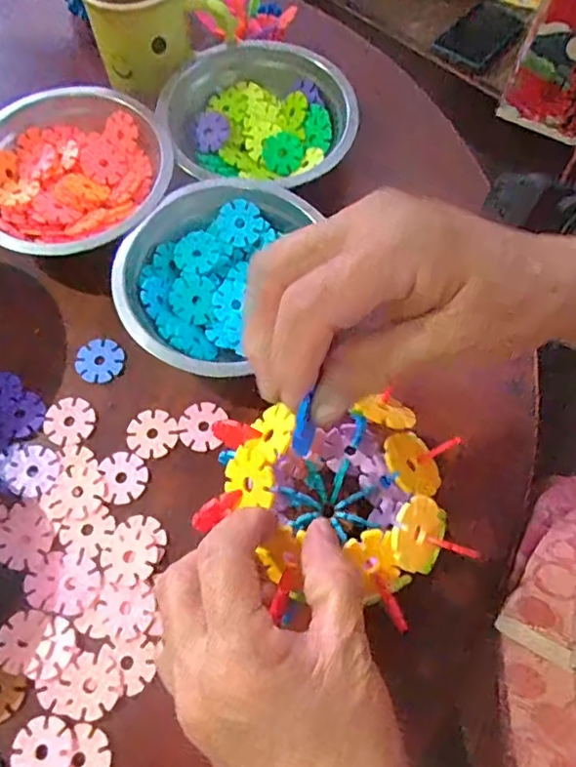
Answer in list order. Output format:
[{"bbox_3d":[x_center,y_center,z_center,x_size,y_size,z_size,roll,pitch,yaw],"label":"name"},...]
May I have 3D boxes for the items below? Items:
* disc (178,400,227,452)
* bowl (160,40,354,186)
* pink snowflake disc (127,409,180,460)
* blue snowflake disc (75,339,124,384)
[{"bbox_3d":[-0.056,0.027,0.371,0.029,0.004,0.031,0,67,-1],"label":"disc"},{"bbox_3d":[-0.021,-0.204,0.448,0.145,0.042,0.128,2,67,0],"label":"bowl"},{"bbox_3d":[-0.086,0.032,0.368,0.031,0.004,0.031,0,67,-1],"label":"pink snowflake disc"},{"bbox_3d":[-0.128,-0.016,0.392,0.032,0.004,0.031,0,67,-1],"label":"blue snowflake disc"}]

